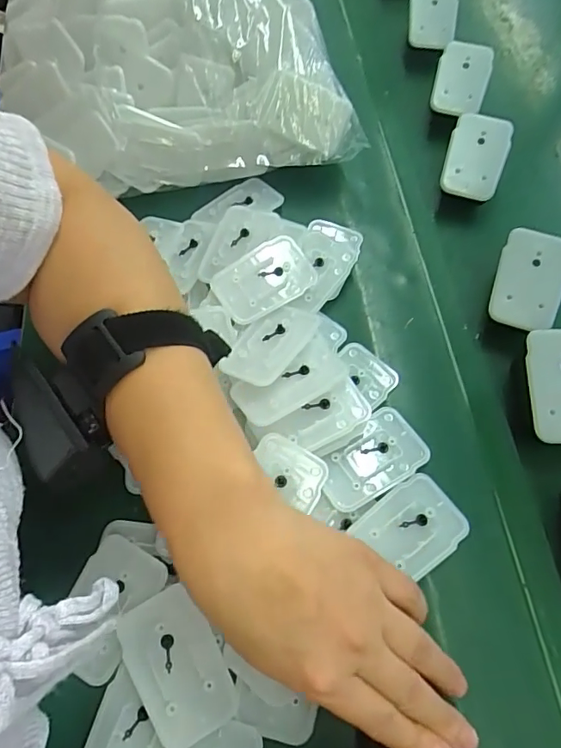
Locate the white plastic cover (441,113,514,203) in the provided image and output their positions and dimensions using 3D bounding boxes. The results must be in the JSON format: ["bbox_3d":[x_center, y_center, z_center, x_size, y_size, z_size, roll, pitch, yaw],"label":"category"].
[{"bbox_3d":[0.150,-0.167,0.385,0.043,0.008,0.064,19,90,11],"label":"white plastic cover"}]

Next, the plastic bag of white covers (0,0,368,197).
[{"bbox_3d":[-0.093,-0.298,0.420,0.272,0.097,0.282,-6,65,-1],"label":"plastic bag of white covers"}]

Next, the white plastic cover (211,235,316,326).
[{"bbox_3d":[-0.011,-0.066,0.346,0.069,0.009,0.043,-30,68,-12],"label":"white plastic cover"}]

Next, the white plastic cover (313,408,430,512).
[{"bbox_3d":[0.054,0.051,0.301,0.067,0.013,0.041,-34,69,-13],"label":"white plastic cover"}]

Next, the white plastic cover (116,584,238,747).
[{"bbox_3d":[-0.055,0.152,0.261,0.047,0.010,0.069,-26,67,-10],"label":"white plastic cover"}]

